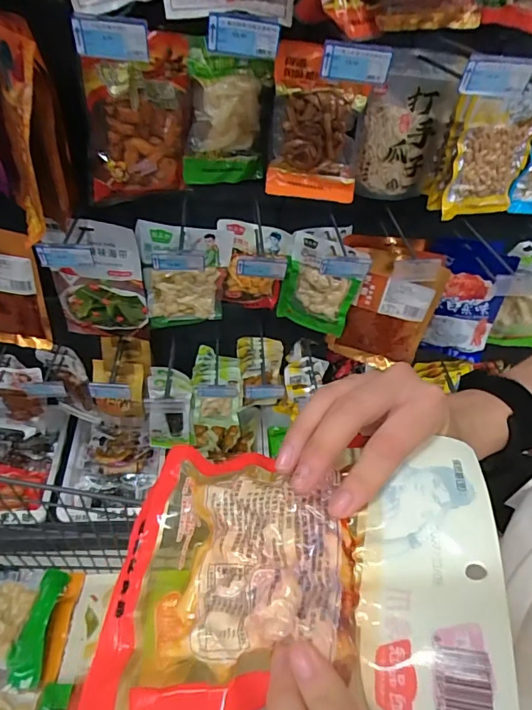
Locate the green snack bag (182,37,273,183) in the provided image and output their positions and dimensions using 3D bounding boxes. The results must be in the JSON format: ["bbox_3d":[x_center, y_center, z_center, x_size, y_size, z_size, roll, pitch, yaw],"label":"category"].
[{"bbox_3d":[-0.063,-0.413,0.844,0.156,0.225,0.035,-13,49,-26],"label":"green snack bag"}]

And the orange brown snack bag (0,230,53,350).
[{"bbox_3d":[-0.525,-0.126,0.933,0.219,0.275,0.059,13,45,6],"label":"orange brown snack bag"}]

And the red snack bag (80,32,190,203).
[{"bbox_3d":[-0.208,-0.383,0.789,0.172,0.238,0.026,-21,51,-26],"label":"red snack bag"}]

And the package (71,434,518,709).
[{"bbox_3d":[0.004,0.110,0.242,0.207,0.020,0.140,-9,47,22],"label":"package"}]

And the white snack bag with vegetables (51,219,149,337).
[{"bbox_3d":[-0.334,-0.139,0.947,0.176,0.269,0.018,7,44,0],"label":"white snack bag with vegetables"}]

